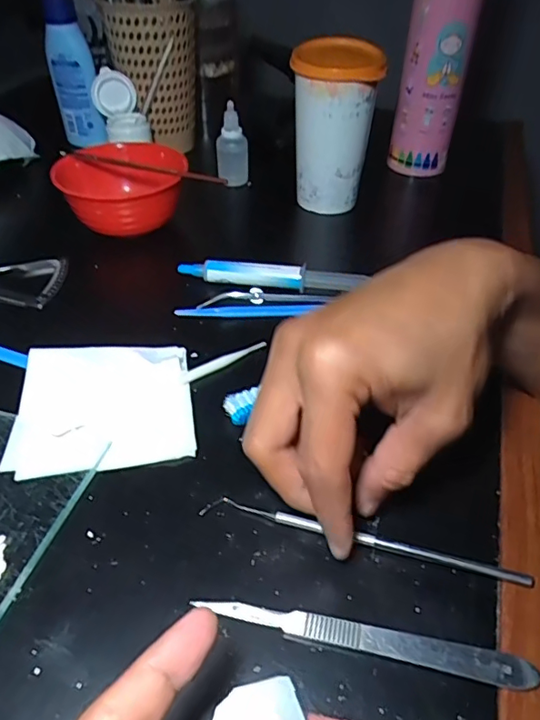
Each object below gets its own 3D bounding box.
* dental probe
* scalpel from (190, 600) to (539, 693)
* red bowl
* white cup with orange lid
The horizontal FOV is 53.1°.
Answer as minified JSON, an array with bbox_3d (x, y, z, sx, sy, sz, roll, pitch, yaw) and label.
[{"bbox_3d":[0.042,0.085,0.254,0.152,0.004,0.011,10,43,13],"label":"dental probe"},{"bbox_3d":[0.038,0.114,0.224,0.134,0.006,0.012,10,43,10],"label":"scalpel"},{"bbox_3d":[-0.124,-0.149,0.464,0.105,0.047,0.089,-3,43,-5],"label":"red bowl"},{"bbox_3d":[0.055,-0.200,0.475,0.066,0.129,0.075,4,43,4],"label":"white cup with orange lid"}]

